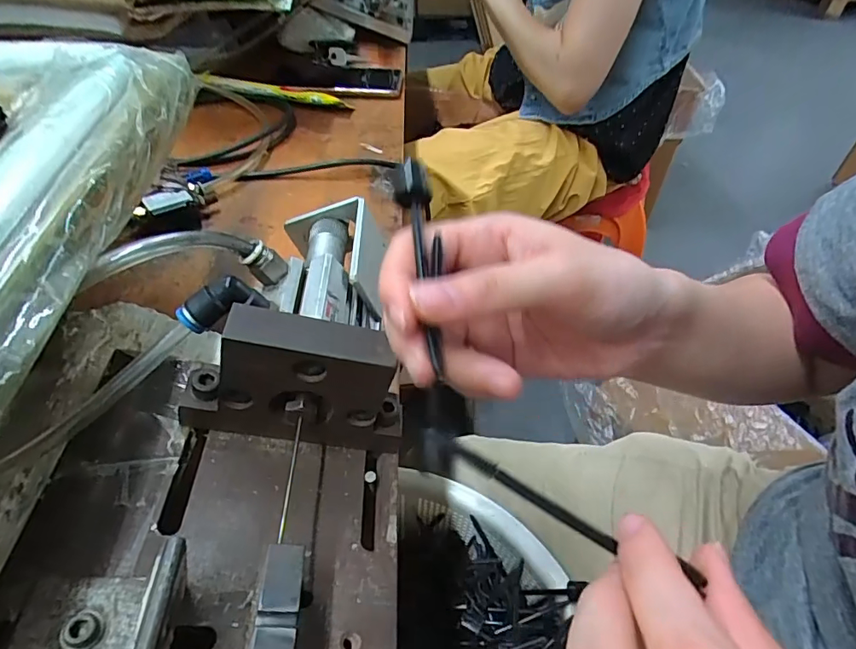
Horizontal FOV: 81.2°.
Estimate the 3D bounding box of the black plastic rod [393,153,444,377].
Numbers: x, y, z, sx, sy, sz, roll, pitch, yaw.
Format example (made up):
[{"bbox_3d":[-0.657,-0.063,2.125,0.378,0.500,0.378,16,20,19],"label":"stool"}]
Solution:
[{"bbox_3d":[-0.002,-0.021,0.188,0.014,0.014,0.087,-5,72,-5],"label":"black plastic rod"}]

